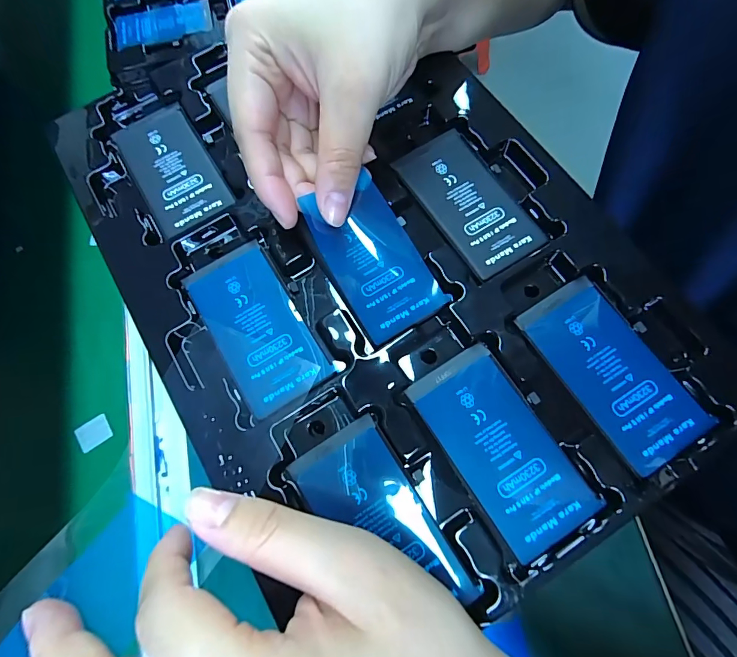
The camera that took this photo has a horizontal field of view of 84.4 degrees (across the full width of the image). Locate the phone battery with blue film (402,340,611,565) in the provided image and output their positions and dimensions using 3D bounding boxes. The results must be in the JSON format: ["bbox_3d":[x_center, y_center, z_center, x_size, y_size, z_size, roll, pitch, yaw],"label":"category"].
[{"bbox_3d":[0.058,0.051,0.180,0.044,0.004,0.084,-33,74,-6],"label":"phone battery with blue film"}]

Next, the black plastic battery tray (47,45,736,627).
[{"bbox_3d":[-0.003,-0.040,0.209,0.222,0.014,0.320,-31,75,-7],"label":"black plastic battery tray"}]

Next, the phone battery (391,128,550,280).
[{"bbox_3d":[0.052,-0.069,0.216,0.041,0.004,0.084,-31,73,-5],"label":"phone battery"}]

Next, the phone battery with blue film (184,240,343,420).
[{"bbox_3d":[-0.056,-0.003,0.200,0.042,0.004,0.084,-33,73,-6],"label":"phone battery with blue film"}]

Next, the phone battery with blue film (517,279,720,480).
[{"bbox_3d":[0.111,0.018,0.186,0.045,0.004,0.085,-32,73,-6],"label":"phone battery with blue film"}]

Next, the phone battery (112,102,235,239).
[{"bbox_3d":[-0.111,-0.092,0.230,0.042,0.004,0.082,-31,73,-6],"label":"phone battery"}]

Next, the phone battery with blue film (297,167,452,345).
[{"bbox_3d":[0.002,-0.035,0.200,0.043,0.018,0.074,-30,75,-6],"label":"phone battery with blue film"}]

